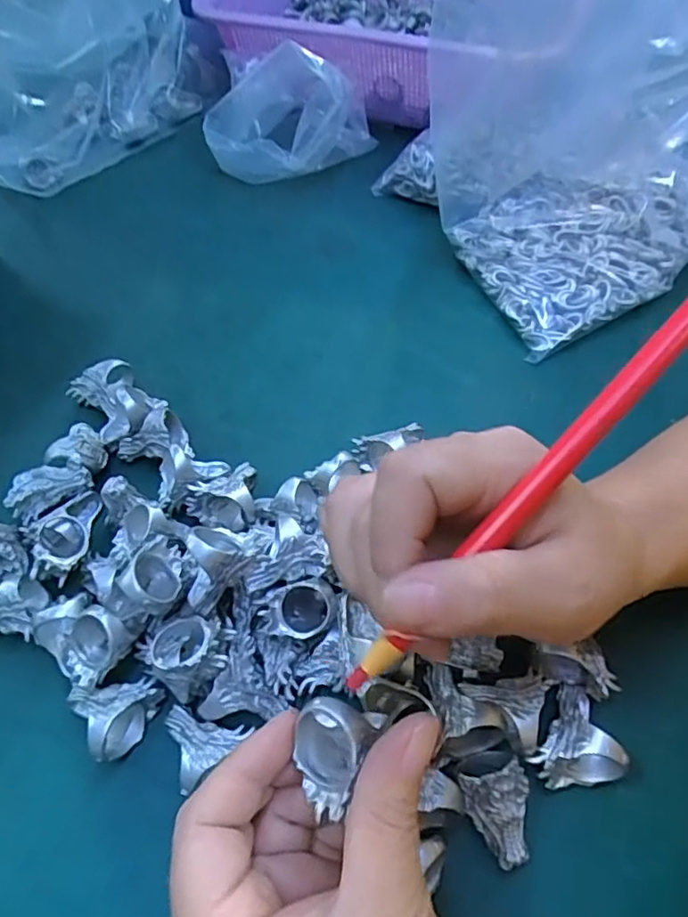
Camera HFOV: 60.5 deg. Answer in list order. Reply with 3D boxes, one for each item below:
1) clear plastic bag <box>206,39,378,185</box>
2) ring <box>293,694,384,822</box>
[{"bbox_3d":[-0.043,-0.270,0.461,0.122,0.084,0.086,14,58,11],"label":"clear plastic bag"},{"bbox_3d":[-0.004,0.091,0.183,0.024,0.020,0.028,16,58,12],"label":"ring"}]

